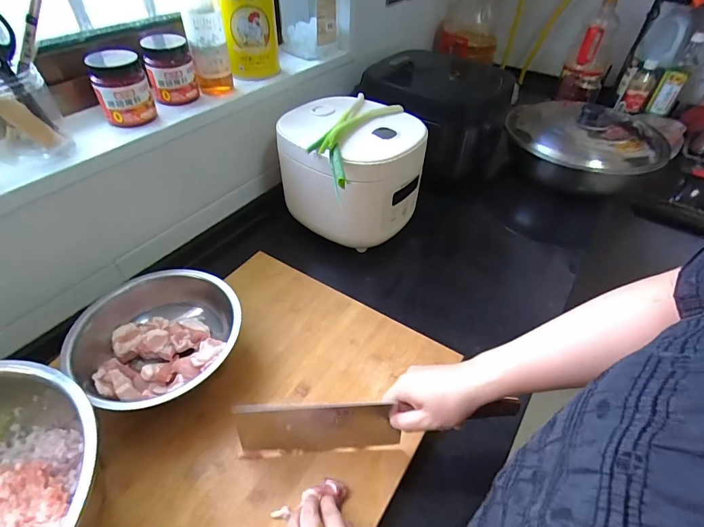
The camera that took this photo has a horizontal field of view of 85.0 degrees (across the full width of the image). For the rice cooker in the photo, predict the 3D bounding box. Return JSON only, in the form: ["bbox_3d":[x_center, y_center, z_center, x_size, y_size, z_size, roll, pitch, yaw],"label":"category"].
[{"bbox_3d":[0.002,-0.172,0.704,0.238,0.180,0.197,25,49,22],"label":"rice cooker"}]

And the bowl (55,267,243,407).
[{"bbox_3d":[-0.259,0.094,0.512,0.205,0.069,0.194,1,44,-1],"label":"bowl"}]

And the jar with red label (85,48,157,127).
[{"bbox_3d":[-0.325,-0.249,0.544,0.070,0.087,0.062,-20,48,-21],"label":"jar with red label"}]

